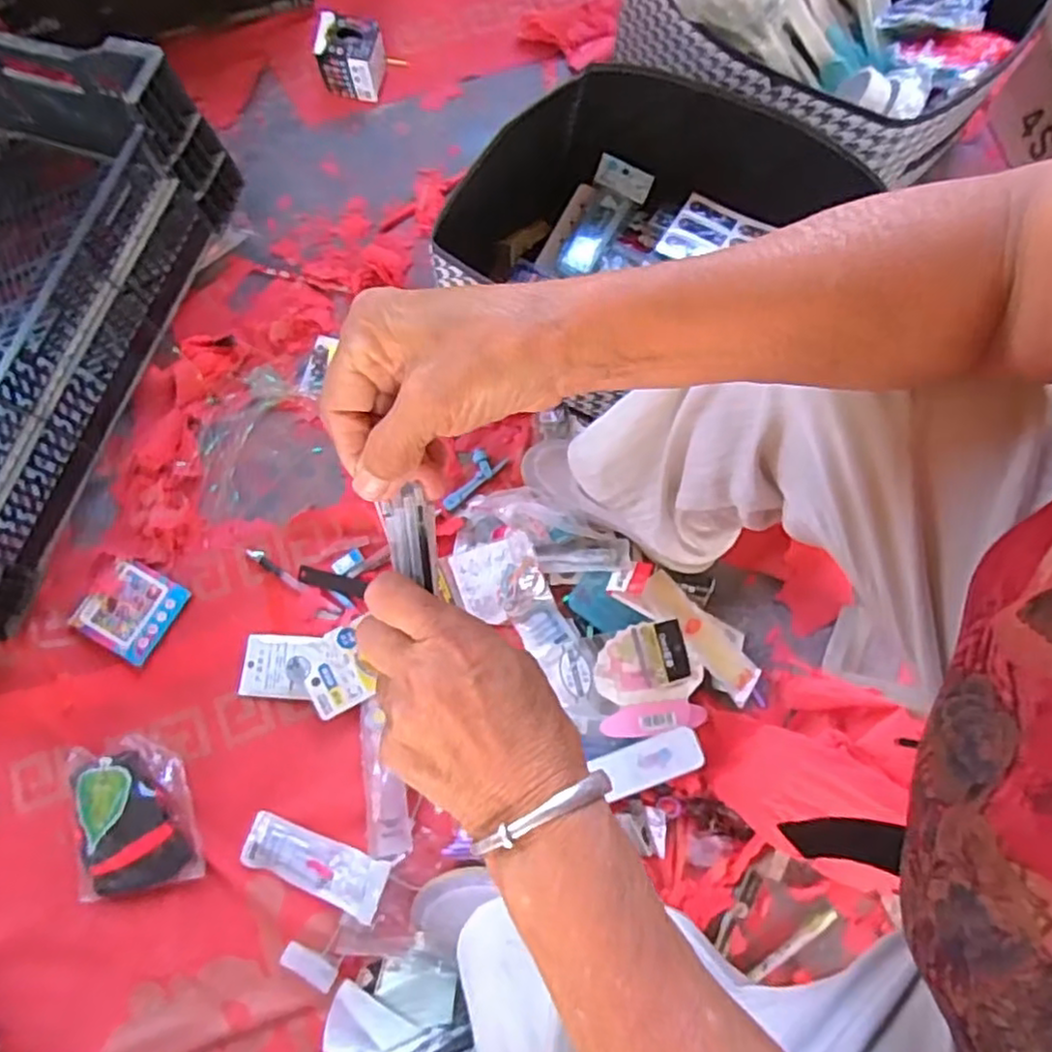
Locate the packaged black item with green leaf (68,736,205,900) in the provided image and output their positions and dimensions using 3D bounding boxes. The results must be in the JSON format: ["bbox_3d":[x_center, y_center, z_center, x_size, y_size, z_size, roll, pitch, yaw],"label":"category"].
[{"bbox_3d":[-0.391,0.287,0.674,0.109,0.025,0.144,-14,75,-5],"label":"packaged black item with green leaf"}]

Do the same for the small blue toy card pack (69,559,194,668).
[{"bbox_3d":[-0.434,0.089,0.739,0.096,0.006,0.092,28,76,7],"label":"small blue toy card pack"}]

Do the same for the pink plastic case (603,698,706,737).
[{"bbox_3d":[0.131,0.194,0.690,0.107,0.016,0.032,-7,75,-3],"label":"pink plastic case"}]

